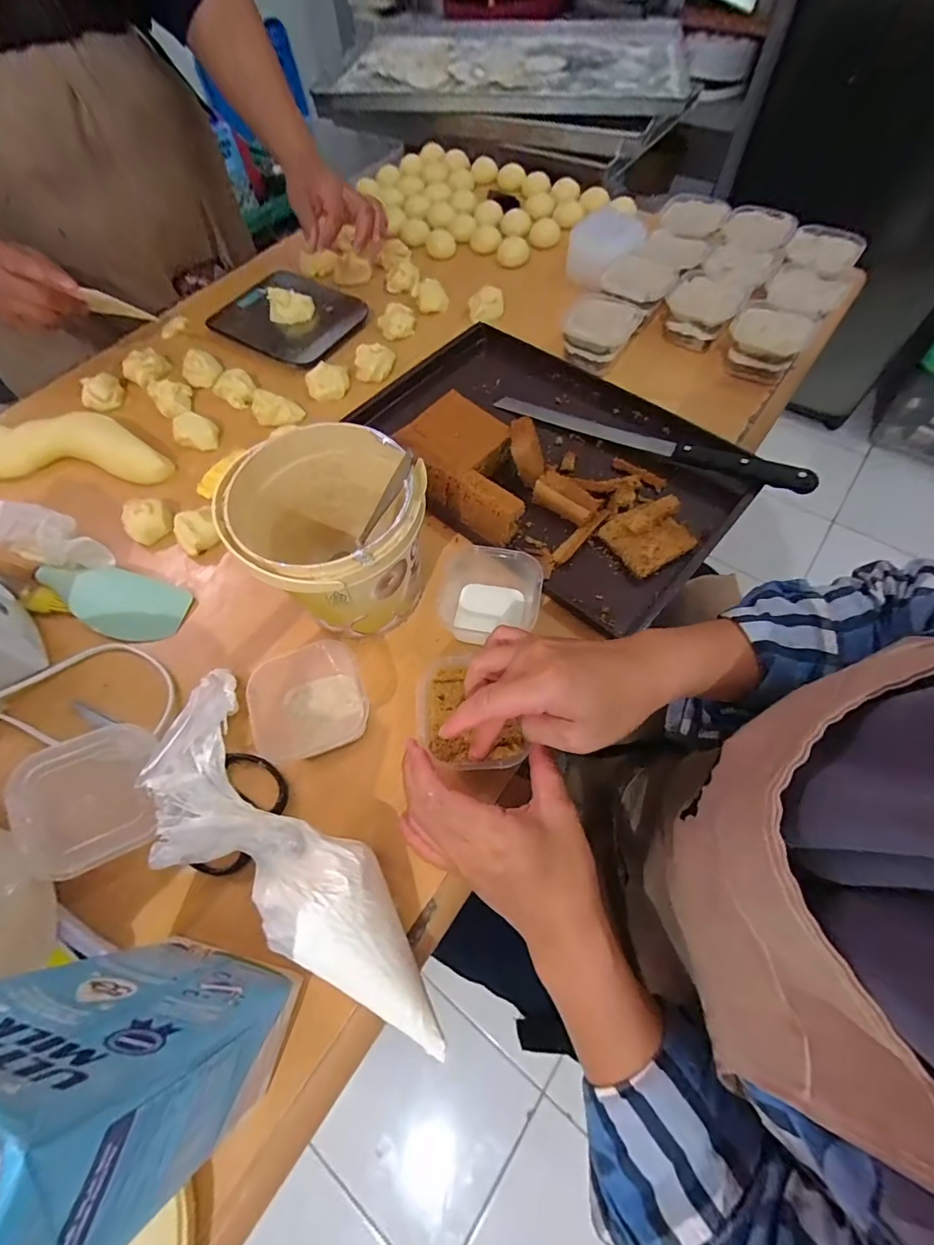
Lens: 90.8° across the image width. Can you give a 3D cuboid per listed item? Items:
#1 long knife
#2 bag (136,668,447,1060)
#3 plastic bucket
[{"bbox_3d":[0.170,-0.184,0.448,0.305,0.026,0.022,27,68,16],"label":"long knife"},{"bbox_3d":[-0.095,0.148,0.266,0.072,0.054,0.240,-42,88,-16],"label":"bag"},{"bbox_3d":[-0.091,-0.059,0.351,0.117,0.114,0.123,-1,63,3],"label":"plastic bucket"}]

